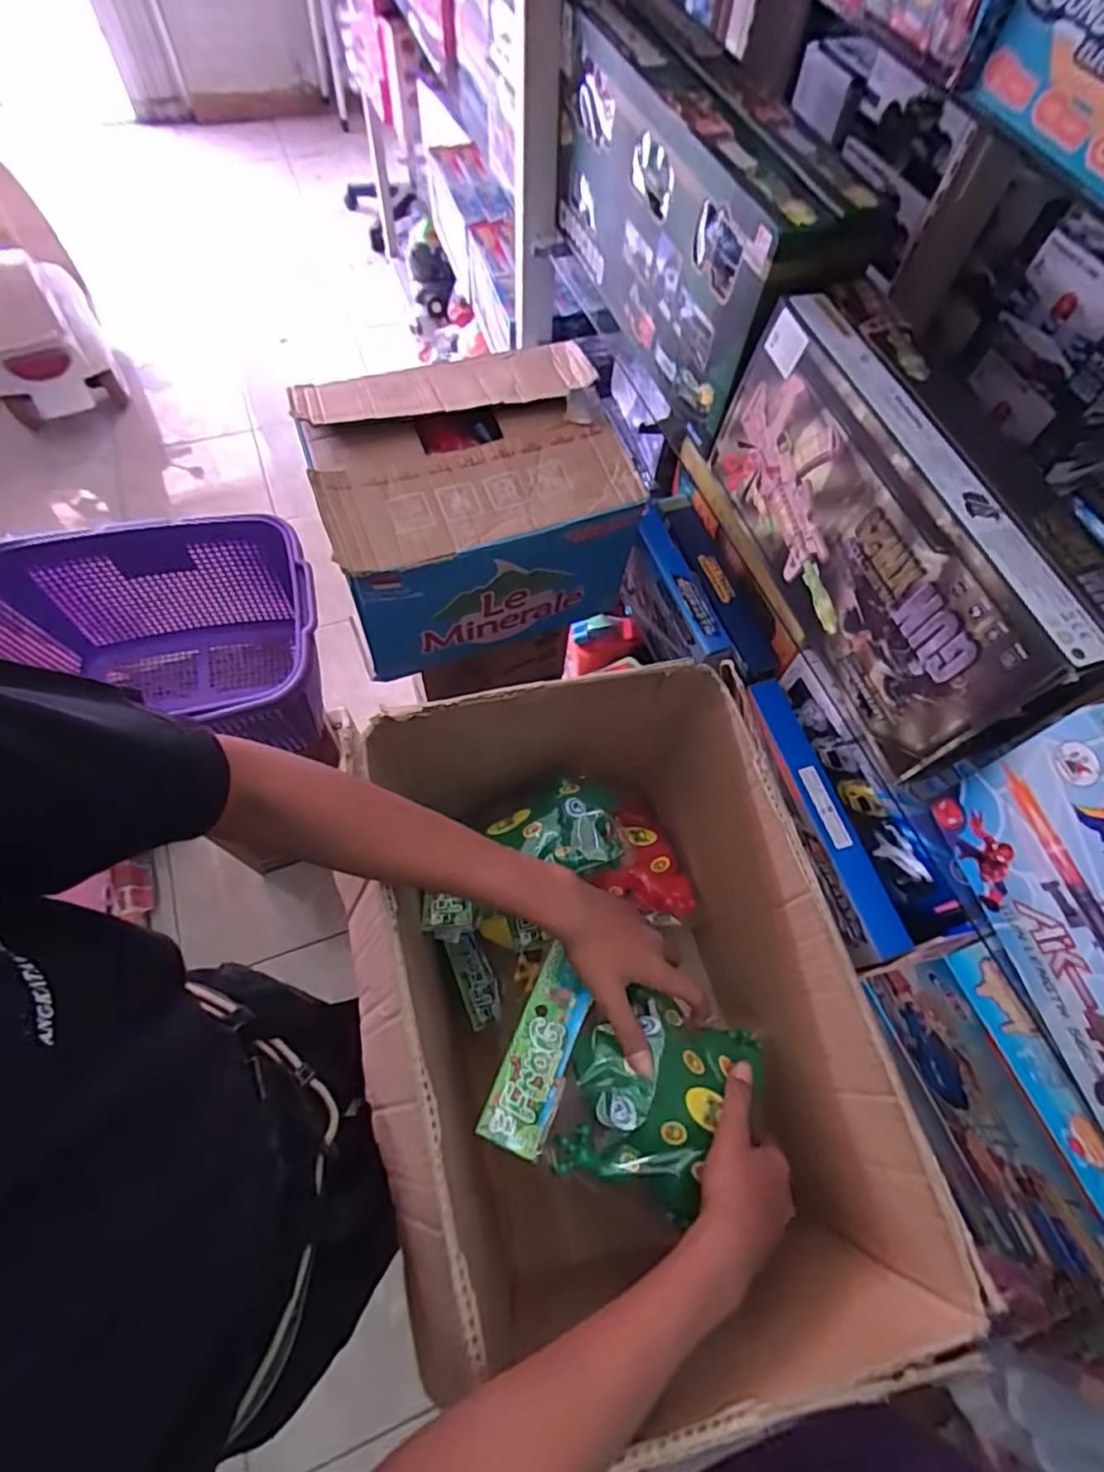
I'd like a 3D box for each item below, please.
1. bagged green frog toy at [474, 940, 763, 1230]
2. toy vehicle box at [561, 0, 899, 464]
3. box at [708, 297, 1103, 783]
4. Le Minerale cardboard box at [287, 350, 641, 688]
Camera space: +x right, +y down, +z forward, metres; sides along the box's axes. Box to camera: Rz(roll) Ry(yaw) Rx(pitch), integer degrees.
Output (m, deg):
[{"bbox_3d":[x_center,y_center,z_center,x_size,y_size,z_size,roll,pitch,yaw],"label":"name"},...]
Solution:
[{"bbox_3d":[0.062,0.267,0.494,0.198,0.072,0.137,21,65,7],"label":"bagged green frog toy"},{"bbox_3d":[0.161,-0.620,0.789,0.127,0.250,0.511,-17,66,-11],"label":"toy vehicle box"},{"bbox_3d":[0.294,-0.185,0.621,0.062,0.200,0.424,-15,66,-10],"label":"box"},{"bbox_3d":[-0.116,-0.321,0.902,0.374,0.255,0.309,-19,67,-12],"label":"Le Minerale cardboard box"}]

